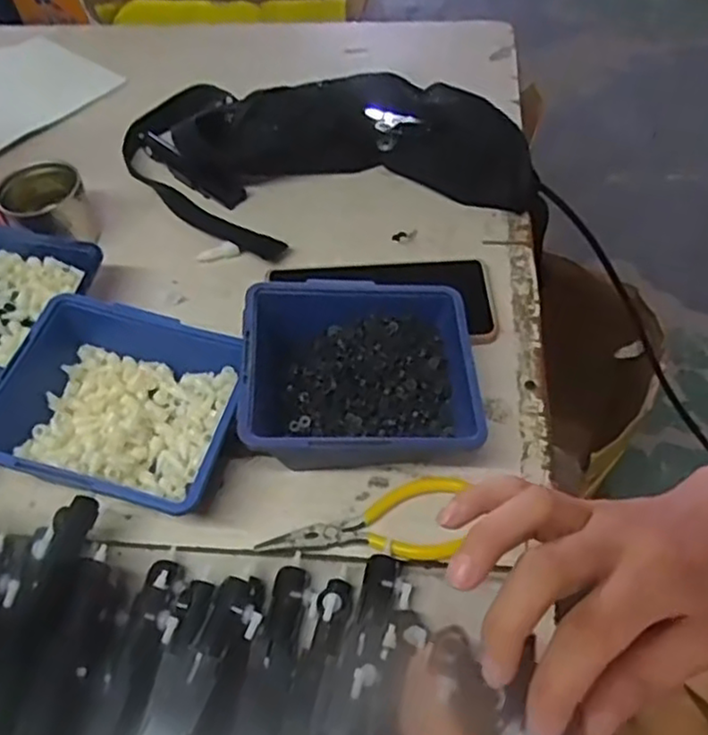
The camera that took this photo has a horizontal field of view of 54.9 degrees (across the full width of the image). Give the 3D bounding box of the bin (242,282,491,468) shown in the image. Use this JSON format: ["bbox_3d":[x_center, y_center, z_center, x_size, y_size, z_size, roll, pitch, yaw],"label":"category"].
[{"bbox_3d":[0.005,0.007,0.420,0.135,0.062,0.119,-5,55,0],"label":"bin"}]

